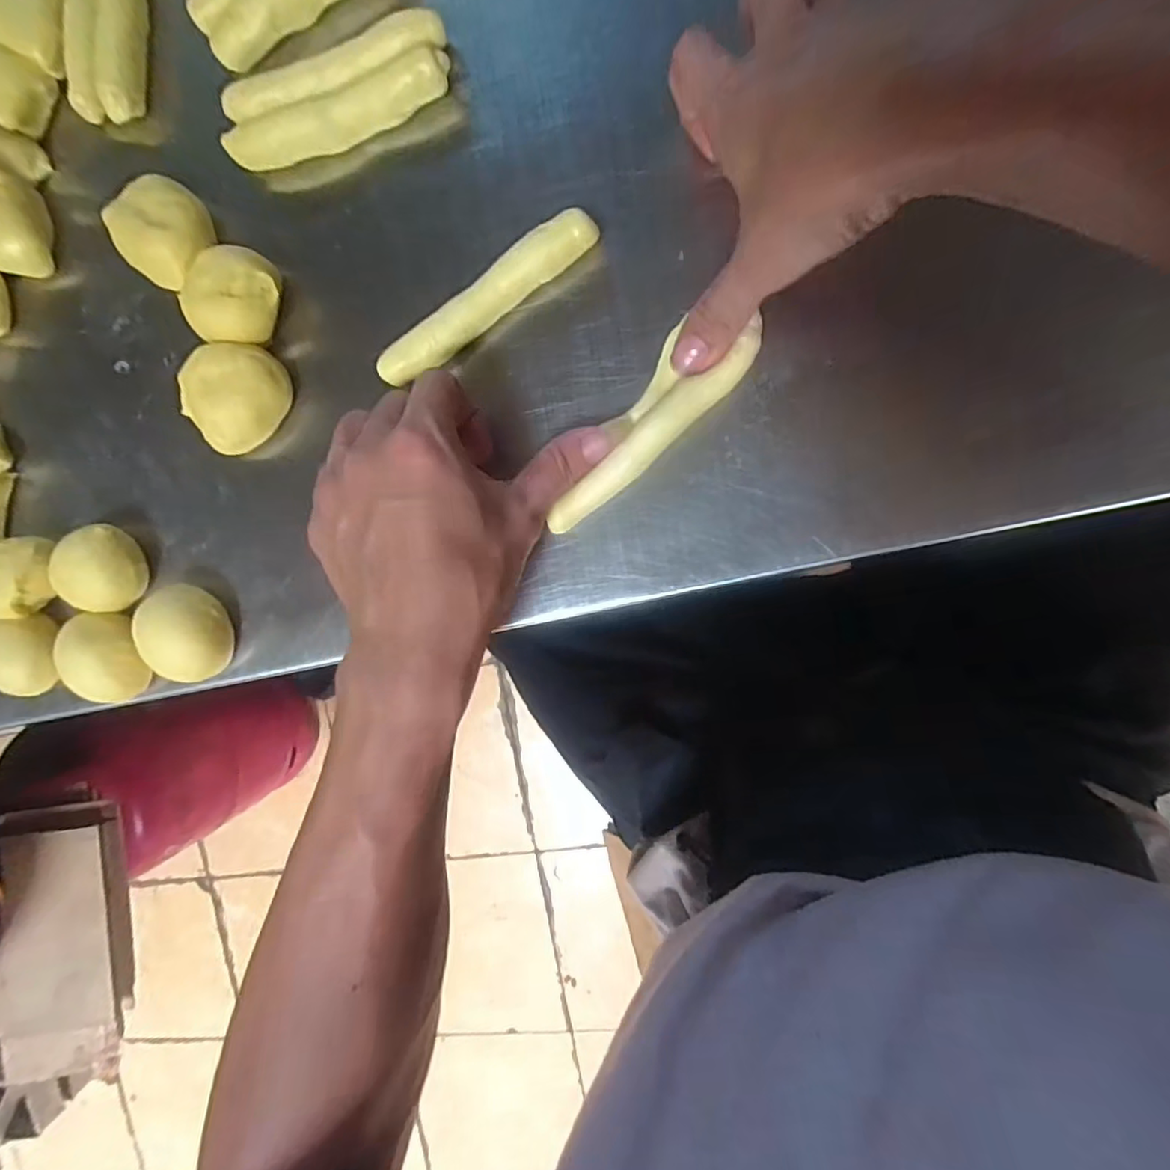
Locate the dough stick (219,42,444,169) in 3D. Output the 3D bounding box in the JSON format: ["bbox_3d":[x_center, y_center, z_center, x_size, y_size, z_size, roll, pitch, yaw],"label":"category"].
[{"bbox_3d":[-0.109,-0.205,0.257,0.105,0.018,0.020,-10,95,11],"label":"dough stick"}]

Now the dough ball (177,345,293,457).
[{"bbox_3d":[-0.167,-0.090,0.284,0.042,0.027,0.051,29,101,6],"label":"dough ball"}]

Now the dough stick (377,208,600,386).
[{"bbox_3d":[-0.043,-0.122,0.257,0.108,0.017,0.018,-33,90,12],"label":"dough stick"}]

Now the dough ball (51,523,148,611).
[{"bbox_3d":[-0.250,-0.006,0.305,0.041,0.026,0.040,1,97,10],"label":"dough ball"}]

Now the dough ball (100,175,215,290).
[{"bbox_3d":[-0.199,-0.167,0.280,0.046,0.027,0.043,1,97,10],"label":"dough ball"}]

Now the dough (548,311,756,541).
[{"bbox_3d":[0.024,-0.070,0.253,0.115,0.011,0.033,-44,89,8],"label":"dough"}]

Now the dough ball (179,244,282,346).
[{"bbox_3d":[-0.162,-0.133,0.274,0.041,0.029,0.041,1,97,10],"label":"dough ball"}]

